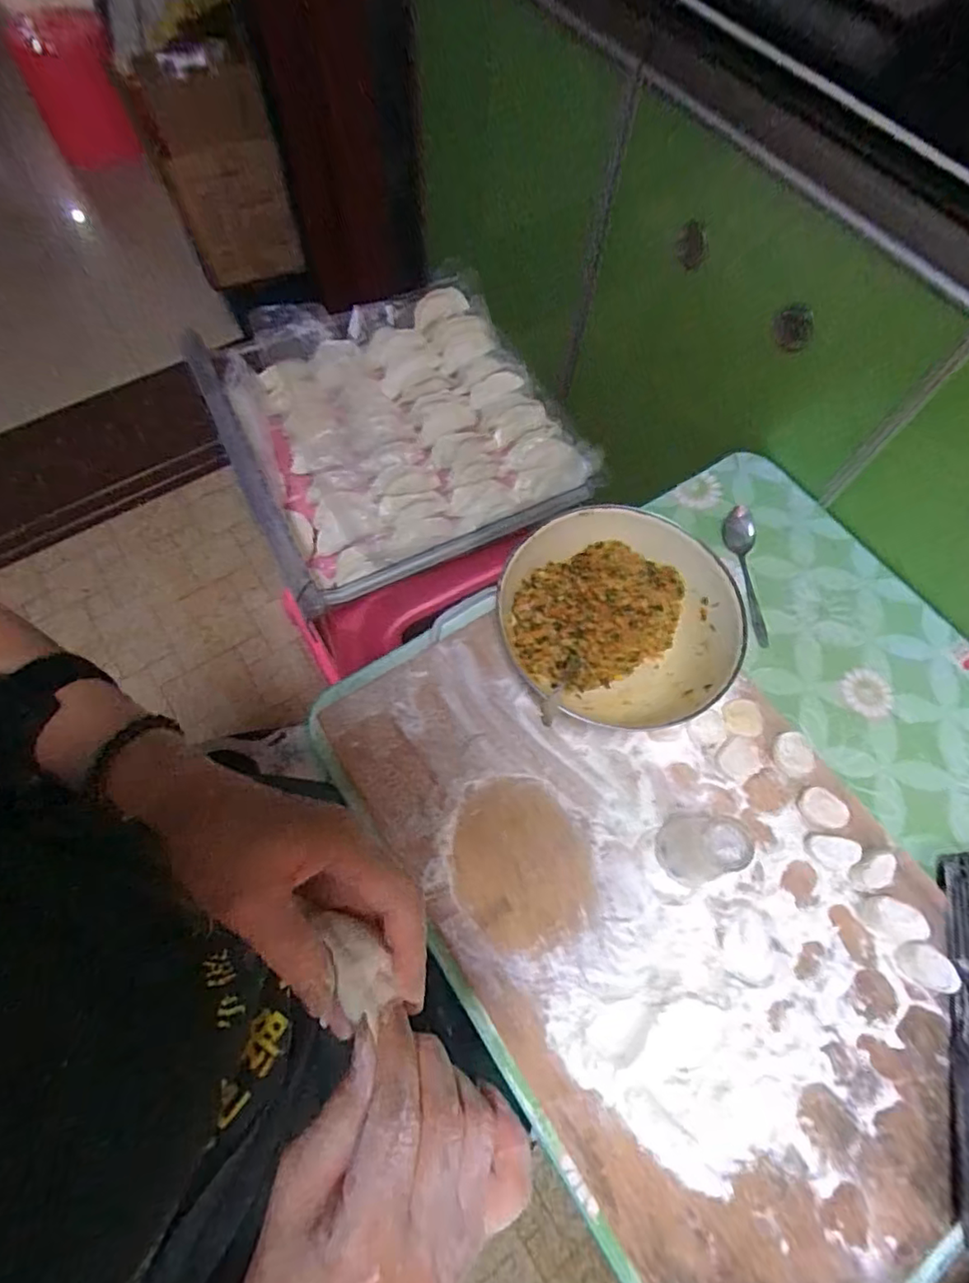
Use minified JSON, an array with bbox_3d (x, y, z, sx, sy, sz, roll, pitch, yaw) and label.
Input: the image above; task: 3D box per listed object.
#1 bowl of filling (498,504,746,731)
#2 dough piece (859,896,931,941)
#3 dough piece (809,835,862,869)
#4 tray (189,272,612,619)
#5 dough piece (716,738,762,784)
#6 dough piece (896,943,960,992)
[{"bbox_3d":[0.124,-0.019,0.525,0.194,0.100,0.168,42,72,15],"label":"bowl of filling"},{"bbox_3d":[0.324,0.221,0.461,0.043,0.021,0.026,21,67,8],"label":"dough piece"},{"bbox_3d":[0.288,0.173,0.480,0.040,0.008,0.024,6,66,1],"label":"dough piece"},{"bbox_3d":[-0.111,-0.255,0.695,0.363,0.069,0.391,-25,69,-12],"label":"tray"},{"bbox_3d":[0.225,0.104,0.514,0.042,0.016,0.034,-26,69,-12],"label":"dough piece"},{"bbox_3d":[0.340,0.251,0.450,0.036,0.019,0.030,9,66,2],"label":"dough piece"}]

